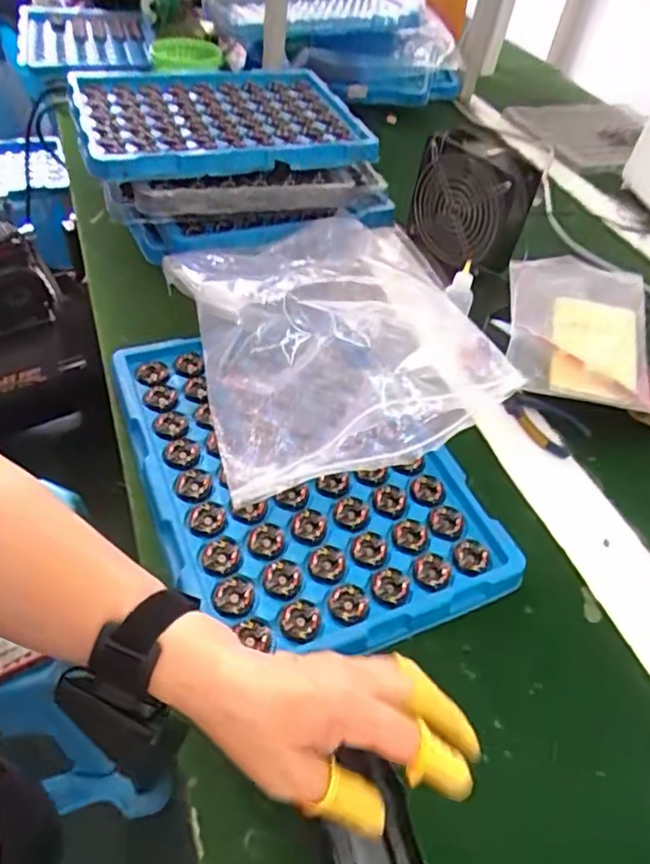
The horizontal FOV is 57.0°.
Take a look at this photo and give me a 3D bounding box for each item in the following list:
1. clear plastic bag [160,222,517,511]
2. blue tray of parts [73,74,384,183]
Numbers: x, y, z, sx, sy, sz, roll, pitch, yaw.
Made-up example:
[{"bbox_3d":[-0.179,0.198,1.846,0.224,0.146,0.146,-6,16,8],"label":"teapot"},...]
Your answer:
[{"bbox_3d":[-0.007,-0.112,0.650,0.269,0.093,0.361,-11,50,-17],"label":"clear plastic bag"},{"bbox_3d":[-0.151,-0.449,0.844,0.384,0.038,0.325,-11,50,-17],"label":"blue tray of parts"}]

